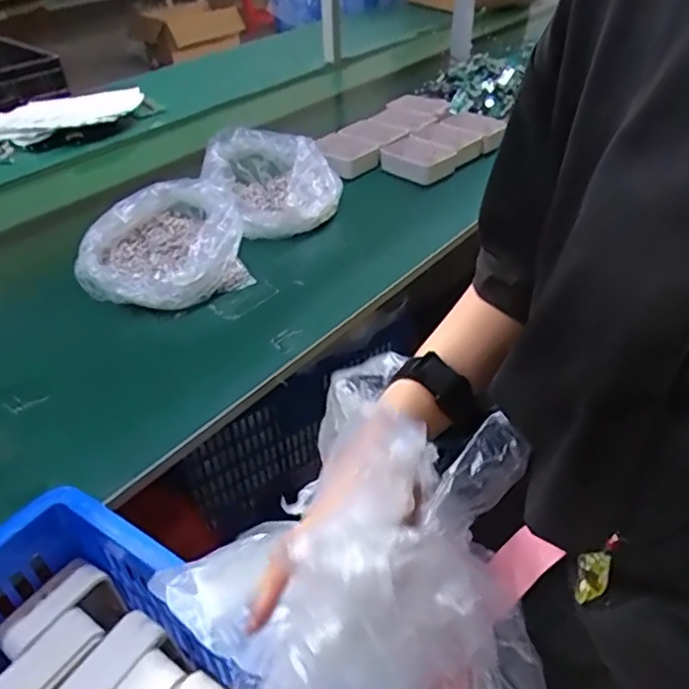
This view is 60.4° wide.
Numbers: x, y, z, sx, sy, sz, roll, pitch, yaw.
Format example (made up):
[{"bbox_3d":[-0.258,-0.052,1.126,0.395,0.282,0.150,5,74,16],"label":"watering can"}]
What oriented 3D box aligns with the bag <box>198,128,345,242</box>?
[{"bbox_3d":[-0.124,-0.291,1.030,0.216,0.111,0.222,-12,40,-7],"label":"bag"}]

